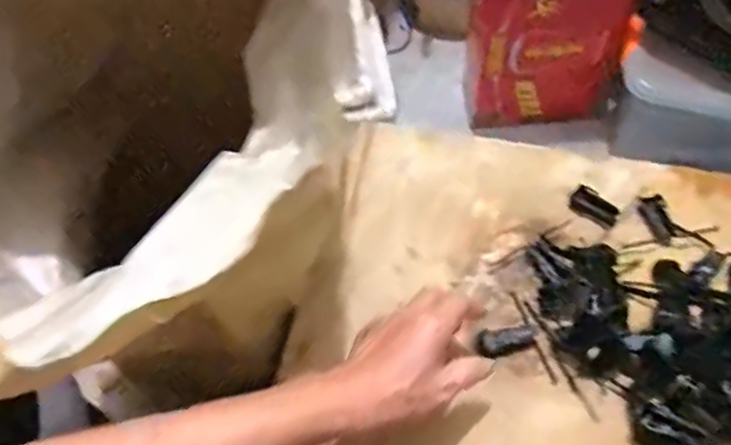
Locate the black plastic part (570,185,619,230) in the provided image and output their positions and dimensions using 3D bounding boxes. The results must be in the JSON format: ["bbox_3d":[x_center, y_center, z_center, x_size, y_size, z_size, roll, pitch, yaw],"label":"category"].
[{"bbox_3d":[0.217,-0.014,0.583,0.044,0.014,0.024,36,65,24],"label":"black plastic part"}]

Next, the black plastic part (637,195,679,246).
[{"bbox_3d":[0.274,-0.002,0.577,0.024,0.006,0.052,-9,57,-3],"label":"black plastic part"}]

